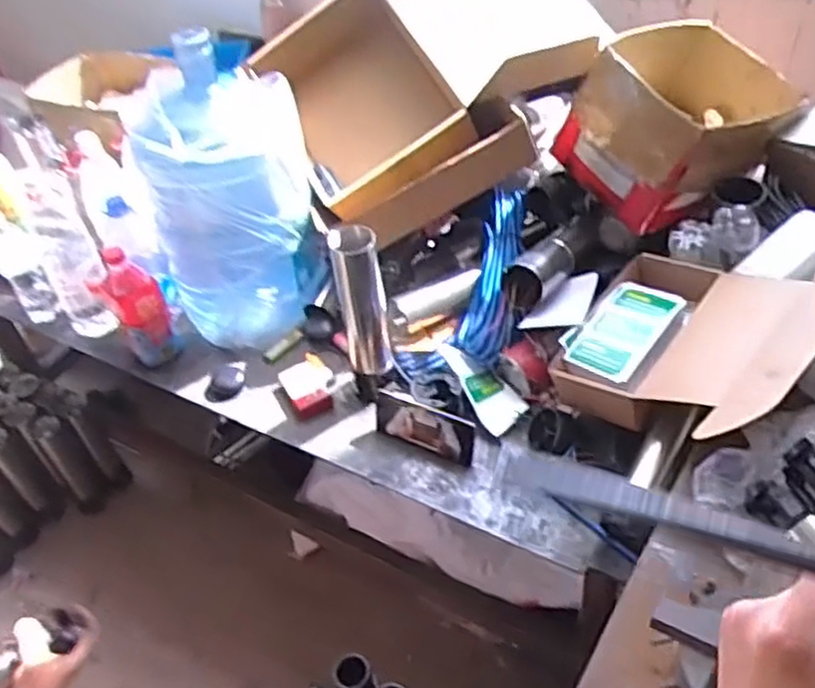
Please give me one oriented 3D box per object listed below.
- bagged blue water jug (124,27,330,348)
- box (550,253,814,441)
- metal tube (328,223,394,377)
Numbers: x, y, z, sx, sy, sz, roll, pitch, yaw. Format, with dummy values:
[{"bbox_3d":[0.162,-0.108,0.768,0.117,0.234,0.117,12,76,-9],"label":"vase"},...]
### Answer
[{"bbox_3d":[-0.288,-0.227,1.225,0.271,0.411,0.231,-13,45,-6],"label":"bagged blue water jug"},{"bbox_3d":[0.379,-0.012,1.000,0.303,0.167,0.344,33,58,33],"label":"box"},{"bbox_3d":[-0.065,-0.058,1.105,0.066,0.237,0.058,-10,45,-2],"label":"metal tube"}]

